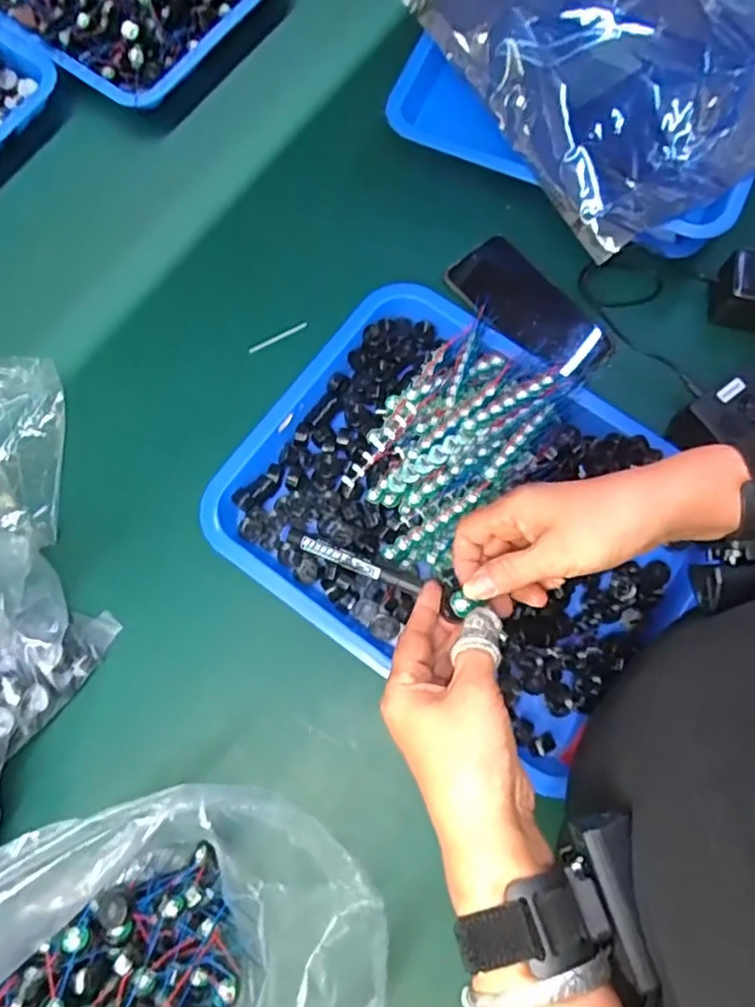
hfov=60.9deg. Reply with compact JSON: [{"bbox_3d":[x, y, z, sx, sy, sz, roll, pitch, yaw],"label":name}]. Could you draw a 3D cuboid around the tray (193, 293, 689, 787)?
[{"bbox_3d":[0.074,0.002,0.533,0.378,0.054,0.300,35,77,8],"label":"tray"}]

